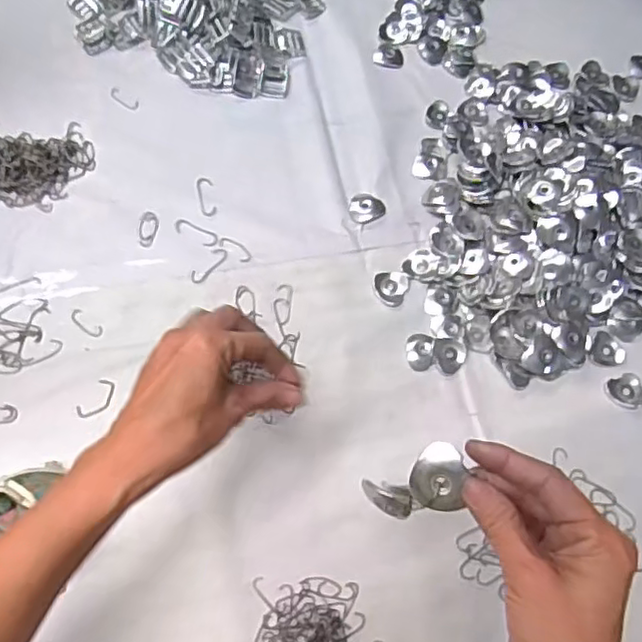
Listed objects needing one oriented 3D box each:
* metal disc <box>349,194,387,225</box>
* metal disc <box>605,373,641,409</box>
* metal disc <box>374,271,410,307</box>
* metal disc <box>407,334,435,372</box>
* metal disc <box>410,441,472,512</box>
[{"bbox_3d":[0.049,-0.119,0.676,0.038,0.005,0.034,12,69,-1],"label":"metal disc"},{"bbox_3d":[0.298,0.068,0.619,0.039,0.006,0.033,-25,74,-14],"label":"metal disc"},{"bbox_3d":[0.072,-0.033,0.644,0.034,0.005,0.036,2,69,-5],"label":"metal disc"},{"bbox_3d":[0.098,0.031,0.626,0.027,0.005,0.037,7,69,-3],"label":"metal disc"},{"bbox_3d":[0.061,0.080,0.329,0.027,0.006,0.034,11,95,17],"label":"metal disc"}]

